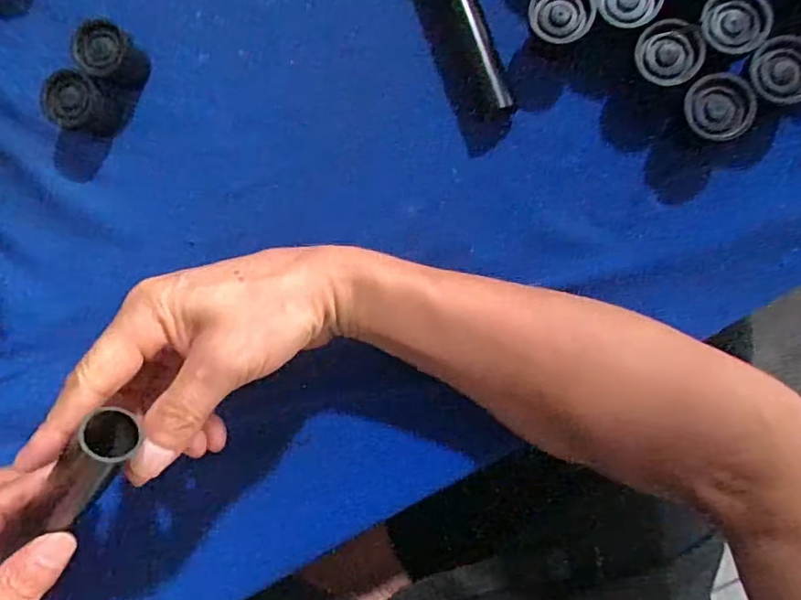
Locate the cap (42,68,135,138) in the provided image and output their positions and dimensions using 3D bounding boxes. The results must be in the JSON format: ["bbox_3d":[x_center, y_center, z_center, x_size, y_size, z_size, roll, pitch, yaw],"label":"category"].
[{"bbox_3d":[-0.198,-0.123,0.353,0.038,0.032,0.033,11,90,7],"label":"cap"}]

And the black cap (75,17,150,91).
[{"bbox_3d":[-0.180,-0.152,0.350,0.029,0.038,0.031,0,89,6],"label":"black cap"}]

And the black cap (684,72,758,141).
[{"bbox_3d":[0.166,-0.100,0.289,0.030,0.008,0.033,-13,87,6],"label":"black cap"}]

